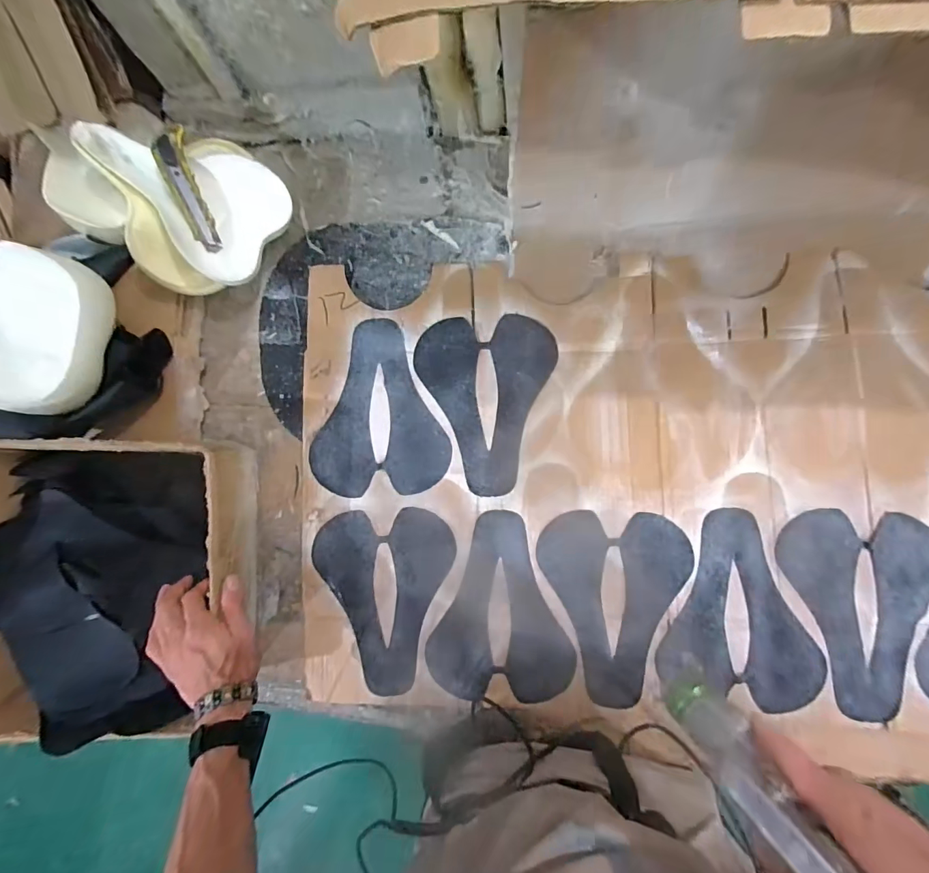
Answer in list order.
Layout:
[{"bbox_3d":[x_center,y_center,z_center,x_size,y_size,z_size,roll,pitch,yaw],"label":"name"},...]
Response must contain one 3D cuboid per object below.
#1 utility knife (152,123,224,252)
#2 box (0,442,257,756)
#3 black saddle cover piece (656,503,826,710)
[{"bbox_3d":[-0.346,-0.305,0.544,0.035,0.023,0.148,-18,99,3],"label":"utility knife"},{"bbox_3d":[-0.416,0.174,0.528,0.286,0.146,0.321,-2,86,5],"label":"box"},{"bbox_3d":[0.342,0.212,0.540,0.184,0.008,0.230,4,84,5],"label":"black saddle cover piece"}]

